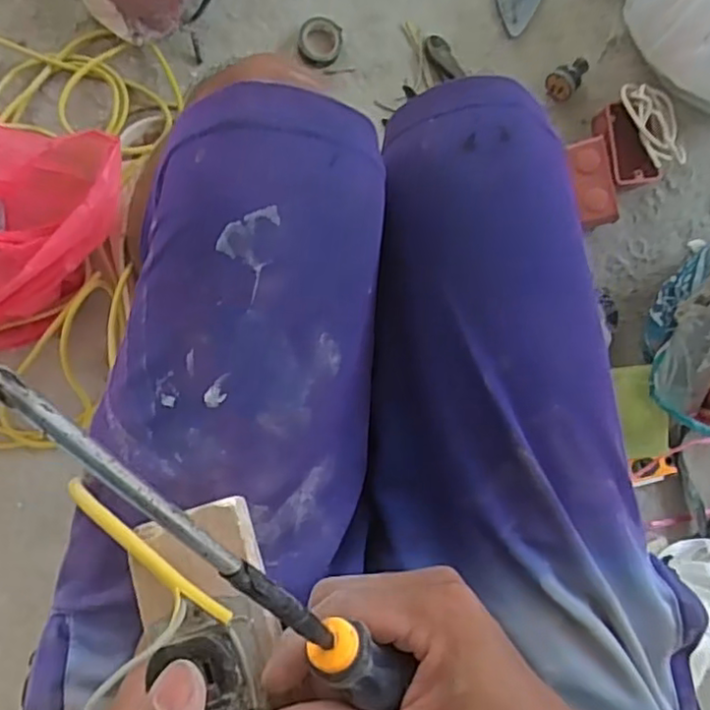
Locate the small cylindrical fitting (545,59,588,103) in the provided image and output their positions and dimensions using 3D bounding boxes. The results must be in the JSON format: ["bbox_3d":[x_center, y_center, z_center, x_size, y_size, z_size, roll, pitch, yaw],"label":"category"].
[{"bbox_3d":[0.265,-0.344,0.813,0.038,0.034,0.059,43,84,-4],"label":"small cylindrical fitting"}]

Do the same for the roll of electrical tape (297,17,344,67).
[{"bbox_3d":[-0.041,-0.371,0.779,0.050,0.014,0.055,10,87,-7],"label":"roll of electrical tape"}]

